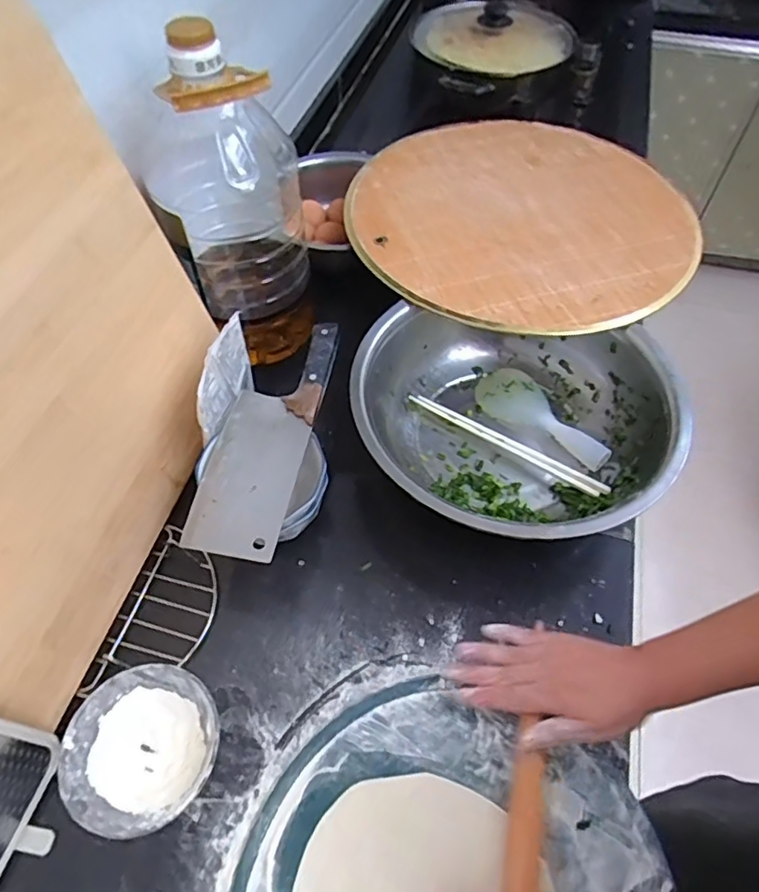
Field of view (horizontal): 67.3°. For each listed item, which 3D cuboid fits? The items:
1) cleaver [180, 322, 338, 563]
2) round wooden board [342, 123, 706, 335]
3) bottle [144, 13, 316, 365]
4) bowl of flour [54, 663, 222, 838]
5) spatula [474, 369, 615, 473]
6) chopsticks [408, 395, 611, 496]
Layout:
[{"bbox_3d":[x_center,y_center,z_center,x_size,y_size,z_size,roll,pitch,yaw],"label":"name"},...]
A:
[{"bbox_3d":[-0.114,-0.020,0.583,0.089,0.019,0.277,10,57,6],"label":"cleaver"},{"bbox_3d":[0.183,-0.310,0.757,0.437,0.018,0.429,0,57,0],"label":"round wooden board"},{"bbox_3d":[-0.164,-0.256,0.633,0.158,0.344,0.126,-13,58,-9],"label":"bottle"},{"bbox_3d":[-0.194,0.252,0.476,0.119,0.053,0.116,0,57,0],"label":"bowl of flour"},{"bbox_3d":[0.200,-0.043,0.691,0.178,0.022,0.072,34,63,20],"label":"spatula"},{"bbox_3d":[0.145,-0.005,0.660,0.244,0.026,0.017,31,62,18],"label":"chopsticks"}]

